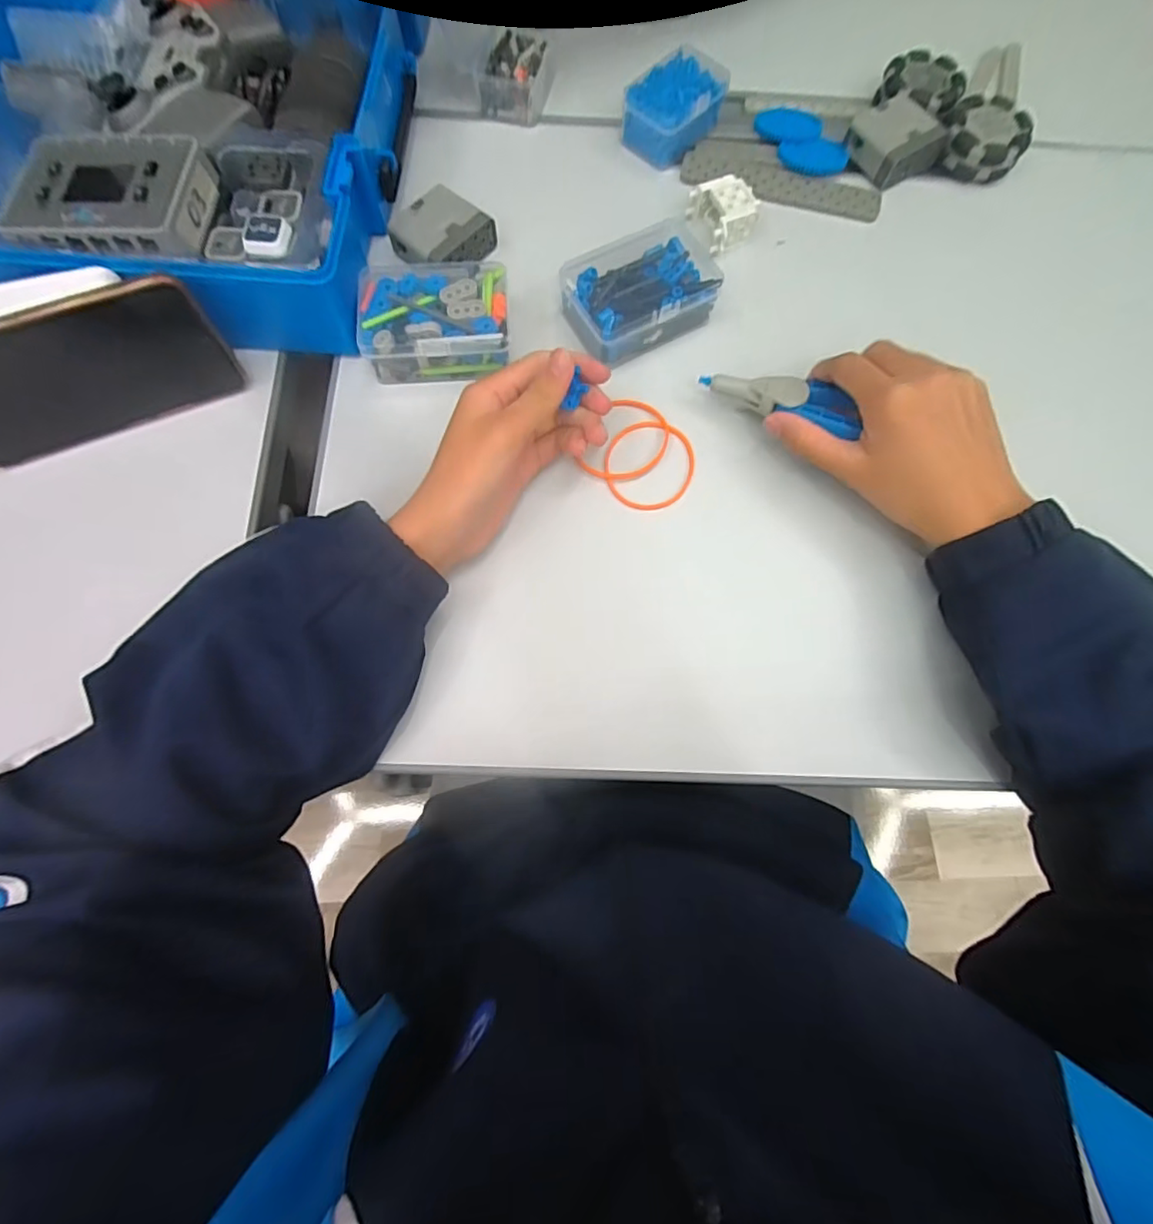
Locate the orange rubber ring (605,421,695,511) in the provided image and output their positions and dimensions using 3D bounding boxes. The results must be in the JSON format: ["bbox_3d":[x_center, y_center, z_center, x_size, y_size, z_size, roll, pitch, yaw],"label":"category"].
[{"bbox_3d":[0.047,-0.095,0.367,0.057,0.008,0.059,0,73,-1],"label":"orange rubber ring"}]

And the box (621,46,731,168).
[{"bbox_3d":[0.074,-0.375,0.426,0.078,0.035,0.050,-43,79,-13],"label":"box"}]

